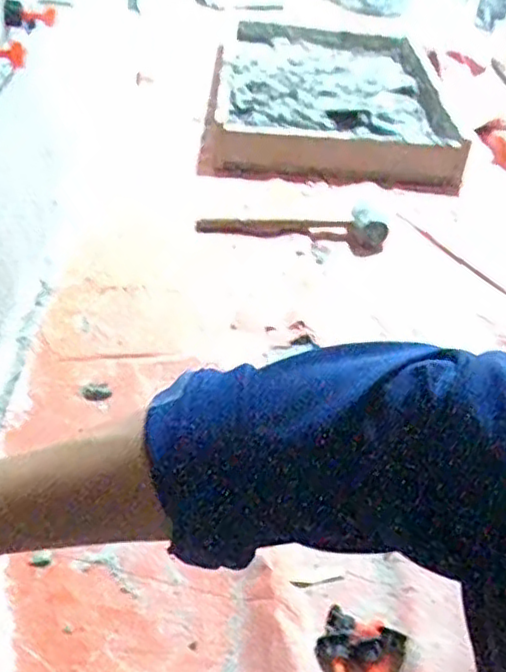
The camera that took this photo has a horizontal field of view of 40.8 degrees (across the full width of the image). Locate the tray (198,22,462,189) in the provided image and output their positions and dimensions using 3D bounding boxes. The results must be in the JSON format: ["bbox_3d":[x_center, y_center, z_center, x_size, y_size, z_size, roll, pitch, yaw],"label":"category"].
[{"bbox_3d":[0.176,-0.610,1.679,0.551,0.120,0.826,5,40,-1],"label":"tray"}]

